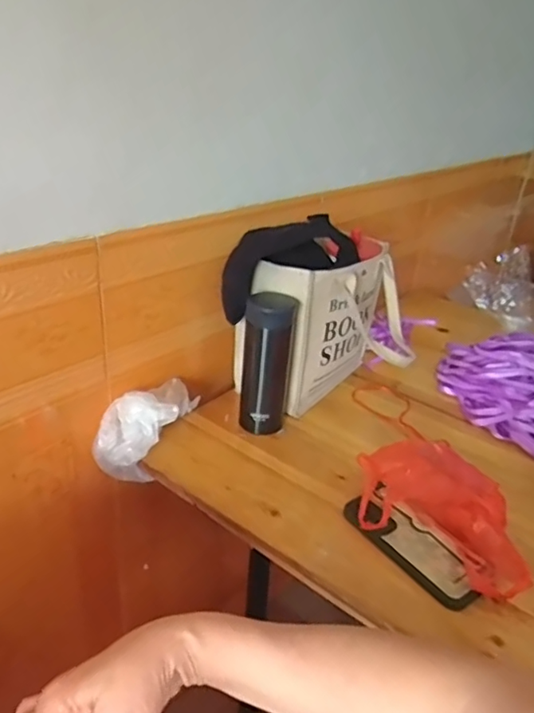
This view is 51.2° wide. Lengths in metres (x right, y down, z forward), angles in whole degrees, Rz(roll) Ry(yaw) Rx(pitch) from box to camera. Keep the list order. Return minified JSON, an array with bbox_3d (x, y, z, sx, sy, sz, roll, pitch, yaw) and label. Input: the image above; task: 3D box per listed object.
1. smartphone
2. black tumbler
[{"bbox_3d":[0.157,0.198,0.596,0.068,0.016,0.158,-24,36,-27],"label":"smartphone"},{"bbox_3d":[0.001,0.010,0.762,0.065,0.186,0.074,6,26,3],"label":"black tumbler"}]

